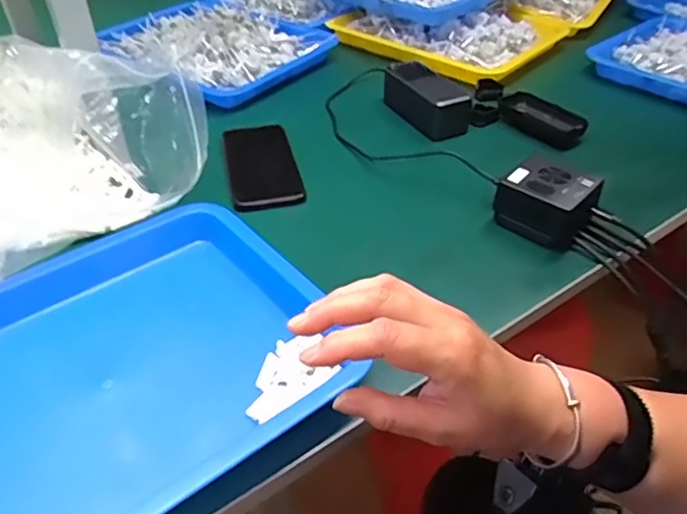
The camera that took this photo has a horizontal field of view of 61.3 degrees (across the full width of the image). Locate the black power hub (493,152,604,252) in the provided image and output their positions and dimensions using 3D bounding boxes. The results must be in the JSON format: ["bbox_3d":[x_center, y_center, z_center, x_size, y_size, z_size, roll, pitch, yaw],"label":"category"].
[{"bbox_3d":[0.202,-0.056,0.573,0.079,0.056,0.072,29,49,29],"label":"black power hub"}]

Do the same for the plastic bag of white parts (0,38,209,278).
[{"bbox_3d":[-0.349,-0.111,0.591,0.408,0.107,0.226,16,44,17],"label":"plastic bag of white parts"}]

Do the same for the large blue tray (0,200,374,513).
[{"bbox_3d":[-0.185,0.082,0.438,0.321,0.047,0.270,-28,48,-28],"label":"large blue tray"}]

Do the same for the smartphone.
[{"bbox_3d":[-0.095,-0.110,0.664,0.075,0.015,0.164,-11,43,-8],"label":"smartphone"}]

